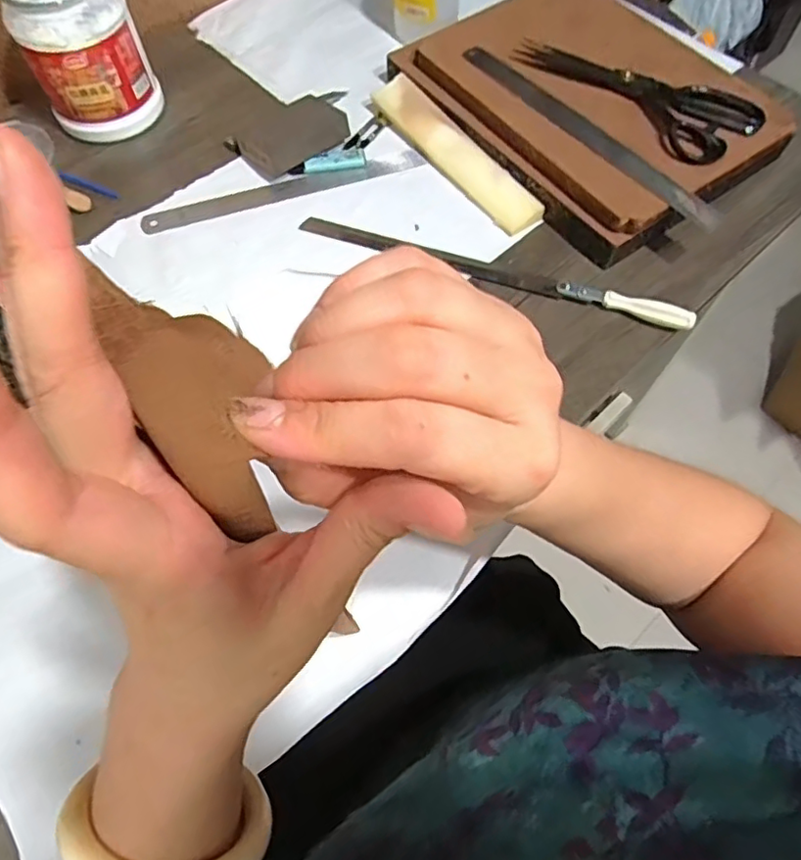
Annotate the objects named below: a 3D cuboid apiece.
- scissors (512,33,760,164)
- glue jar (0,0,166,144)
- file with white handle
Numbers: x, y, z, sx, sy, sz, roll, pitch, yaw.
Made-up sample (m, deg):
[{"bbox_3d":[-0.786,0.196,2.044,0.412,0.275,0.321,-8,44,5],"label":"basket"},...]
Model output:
[{"bbox_3d":[0.231,-0.347,0.587,0.246,0.019,0.097,39,70,17],"label":"scissors"},{"bbox_3d":[-0.320,-0.387,0.599,0.108,0.127,0.109,-25,67,-12],"label":"glue jar"},{"bbox_3d":[0.081,-0.149,0.546,0.365,0.014,0.026,17,65,8],"label":"file with white handle"}]

